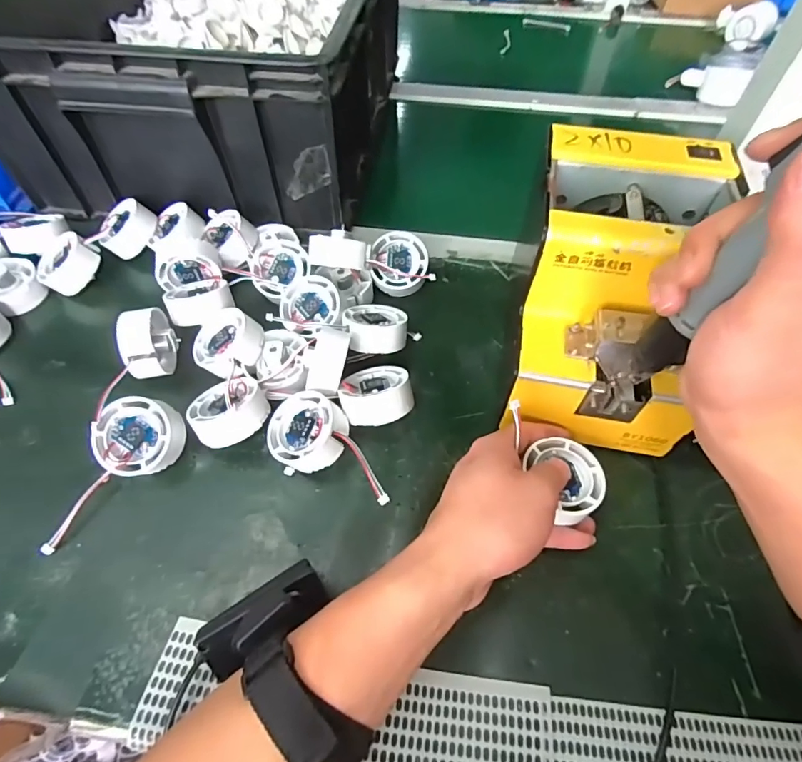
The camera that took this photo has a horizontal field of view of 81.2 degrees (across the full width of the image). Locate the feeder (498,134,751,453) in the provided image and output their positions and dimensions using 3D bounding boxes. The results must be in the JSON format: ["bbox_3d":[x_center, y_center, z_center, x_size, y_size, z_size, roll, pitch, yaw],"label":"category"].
[{"bbox_3d":[0.151,-0.057,0.338,0.123,0.150,0.175,10,57,7],"label":"feeder"}]

